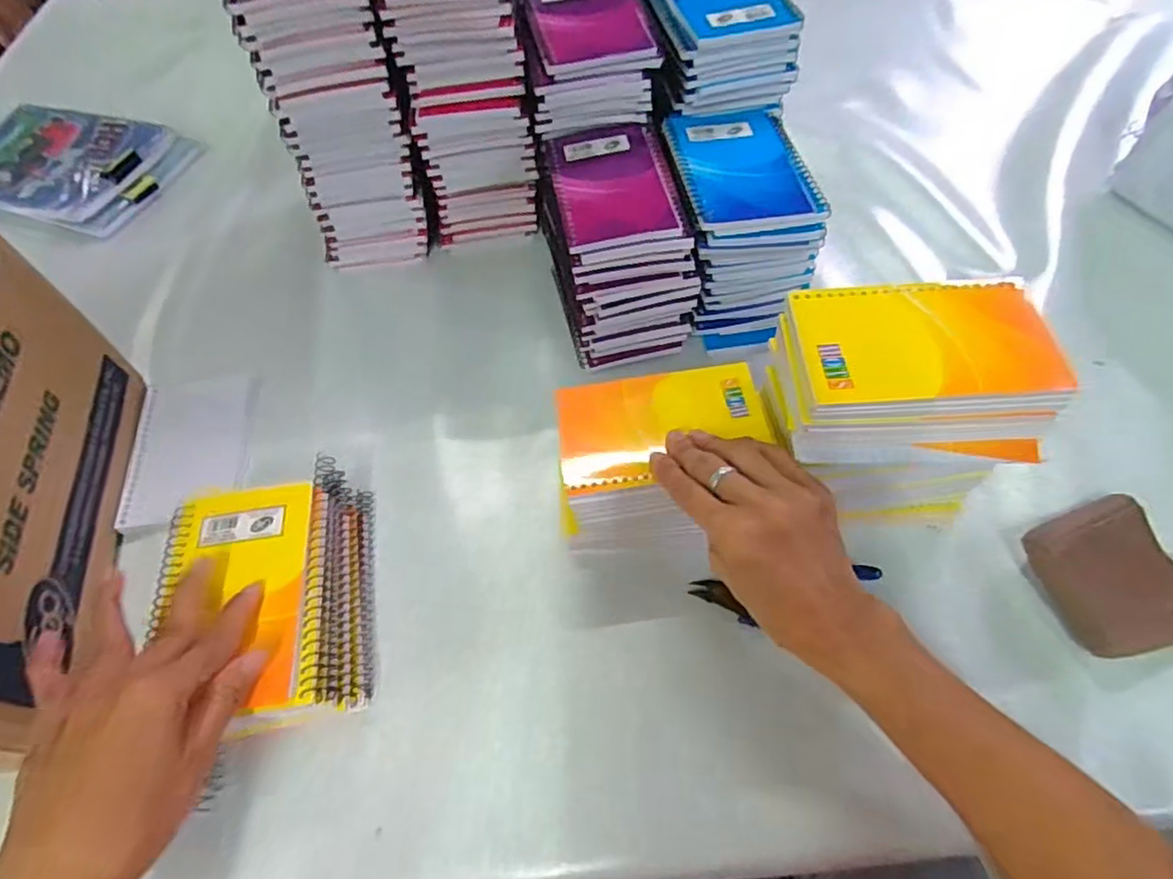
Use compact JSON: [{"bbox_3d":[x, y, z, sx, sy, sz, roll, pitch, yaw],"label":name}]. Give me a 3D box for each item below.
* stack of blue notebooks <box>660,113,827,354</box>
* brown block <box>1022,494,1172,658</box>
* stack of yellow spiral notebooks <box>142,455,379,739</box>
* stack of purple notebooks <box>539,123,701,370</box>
[{"bbox_3d":[0.123,-0.174,0.522,0.099,0.112,0.157,-11,58,-2],"label":"stack of blue notebooks"},{"bbox_3d":[0.320,0.085,0.388,0.088,0.027,0.085,-20,59,-8],"label":"brown block"},{"bbox_3d":[-0.193,0.100,0.397,0.099,0.075,0.156,-12,58,-3],"label":"stack of yellow spiral notebooks"},{"bbox_3d":[0.021,-0.159,0.521,0.099,0.110,0.156,-14,58,-4],"label":"stack of purple notebooks"}]

